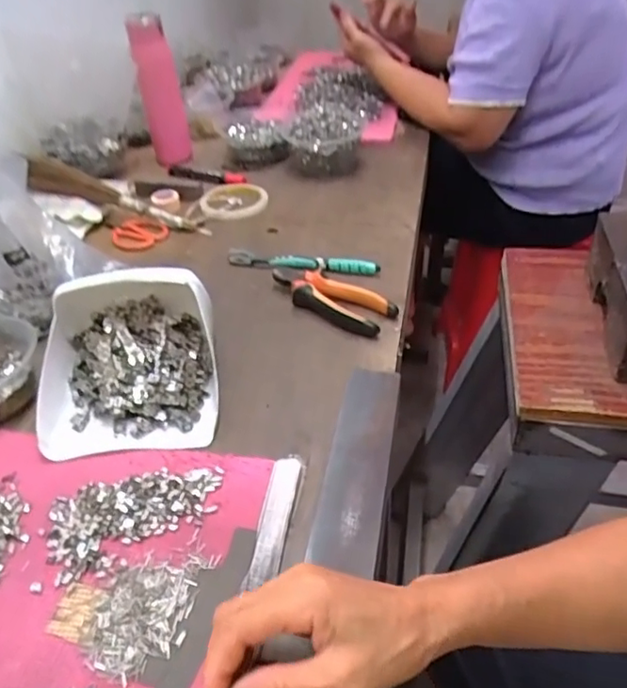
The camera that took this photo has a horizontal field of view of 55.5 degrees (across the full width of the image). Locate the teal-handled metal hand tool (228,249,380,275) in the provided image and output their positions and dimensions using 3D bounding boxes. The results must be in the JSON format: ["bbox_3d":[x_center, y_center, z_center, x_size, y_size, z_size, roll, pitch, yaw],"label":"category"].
[{"bbox_3d":[-0.016,-0.095,0.718,0.187,0.022,0.021,8,40,13],"label":"teal-handled metal hand tool"}]

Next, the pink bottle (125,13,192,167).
[{"bbox_3d":[-0.240,-0.401,0.946,0.066,0.211,0.056,-18,41,-17],"label":"pink bottle"}]

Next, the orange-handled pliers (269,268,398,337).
[{"bbox_3d":[0.018,-0.053,0.654,0.150,0.022,0.053,29,49,33],"label":"orange-handled pliers"}]

